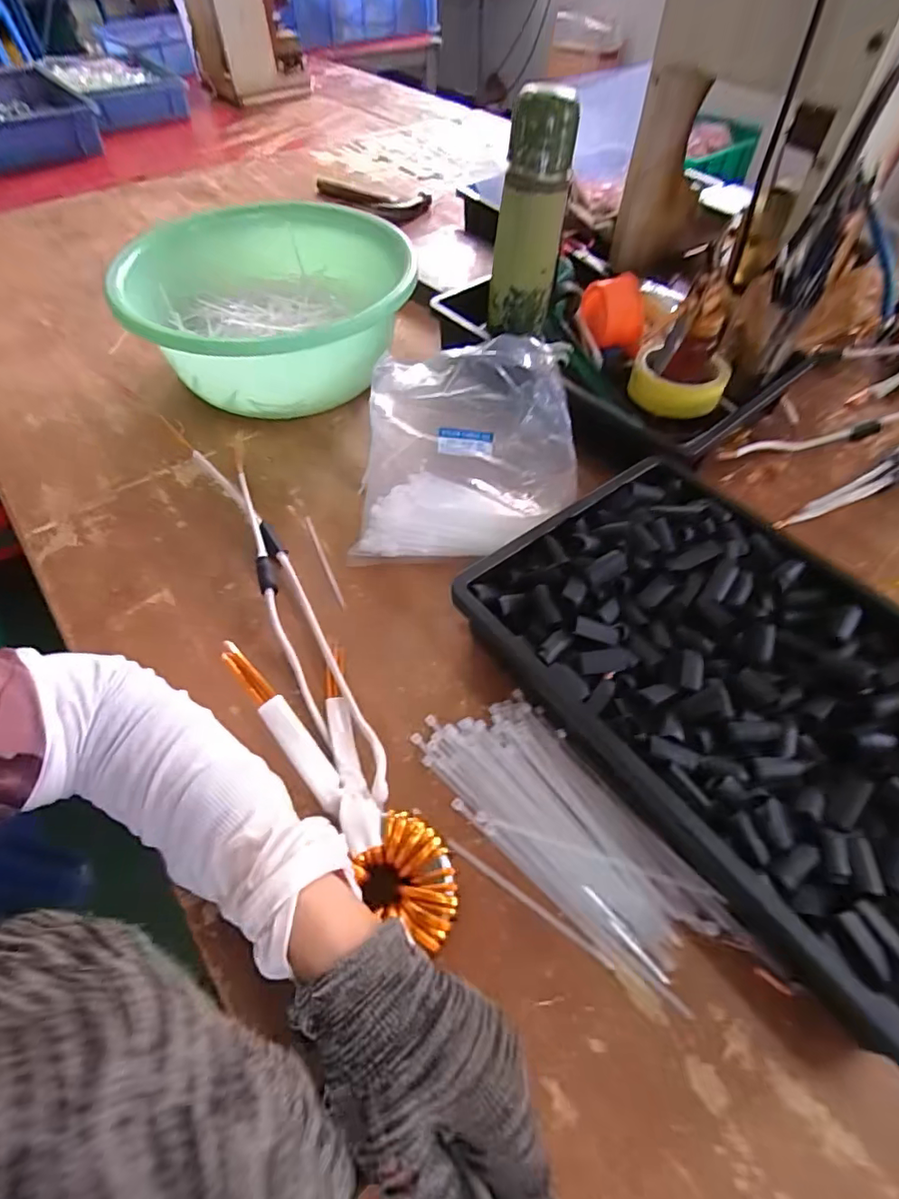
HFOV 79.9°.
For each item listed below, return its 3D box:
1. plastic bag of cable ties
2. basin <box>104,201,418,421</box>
[{"bbox_3d":[0.016,-0.148,0.516,0.204,0.078,0.220,-1,56,1],"label":"plastic bag of cable ties"},{"bbox_3d":[-0.190,-0.323,0.610,0.297,0.129,0.294,1,57,-2],"label":"basin"}]

